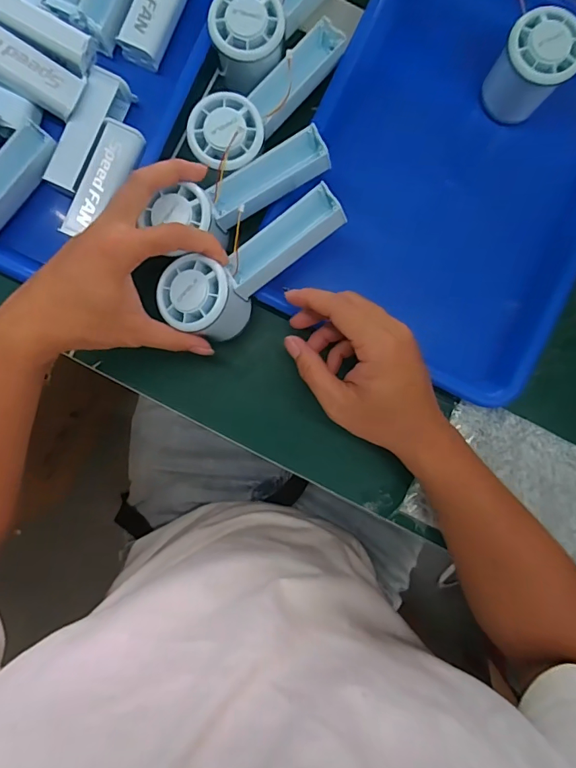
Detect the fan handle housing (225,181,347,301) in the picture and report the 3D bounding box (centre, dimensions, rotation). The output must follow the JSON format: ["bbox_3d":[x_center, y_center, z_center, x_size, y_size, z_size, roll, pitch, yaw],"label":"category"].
[{"bbox_3d":[-0.004,-0.107,0.336,0.097,0.024,0.031,-36,90,13],"label":"fan handle housing"}]

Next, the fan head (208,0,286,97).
[{"bbox_3d":[-0.032,-0.274,0.353,0.055,0.046,0.058,0,89,-1],"label":"fan head"}]

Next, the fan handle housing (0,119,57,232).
[{"bbox_3d":[-0.233,-0.169,0.370,0.028,0.025,0.099,41,89,0],"label":"fan handle housing"}]

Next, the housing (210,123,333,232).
[{"bbox_3d":[-0.016,-0.159,0.340,0.096,0.023,0.031,-30,90,-1],"label":"housing"}]

